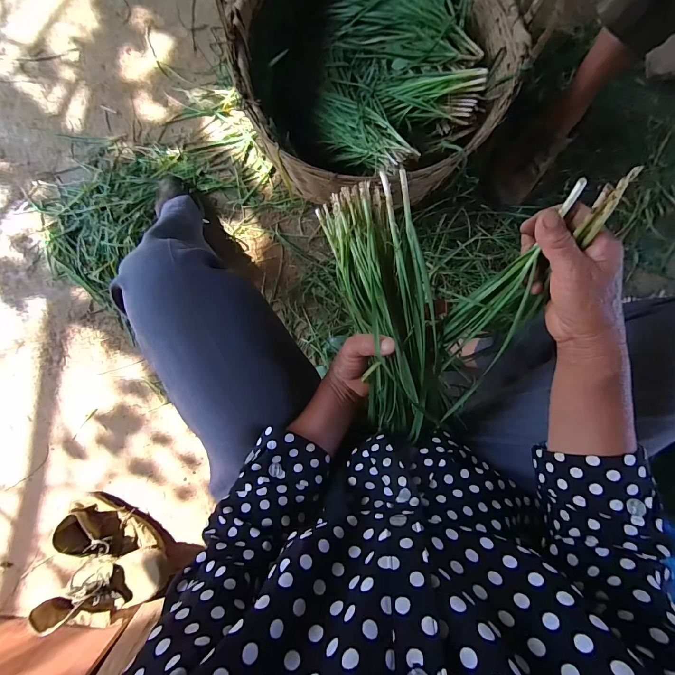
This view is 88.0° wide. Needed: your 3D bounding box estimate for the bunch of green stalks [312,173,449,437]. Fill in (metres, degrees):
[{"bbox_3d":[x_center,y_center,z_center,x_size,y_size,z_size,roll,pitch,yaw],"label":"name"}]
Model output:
[{"bbox_3d":[0.055,-0.025,0.391,0.093,0.066,0.281,-14,99,0],"label":"bunch of green stalks"}]

